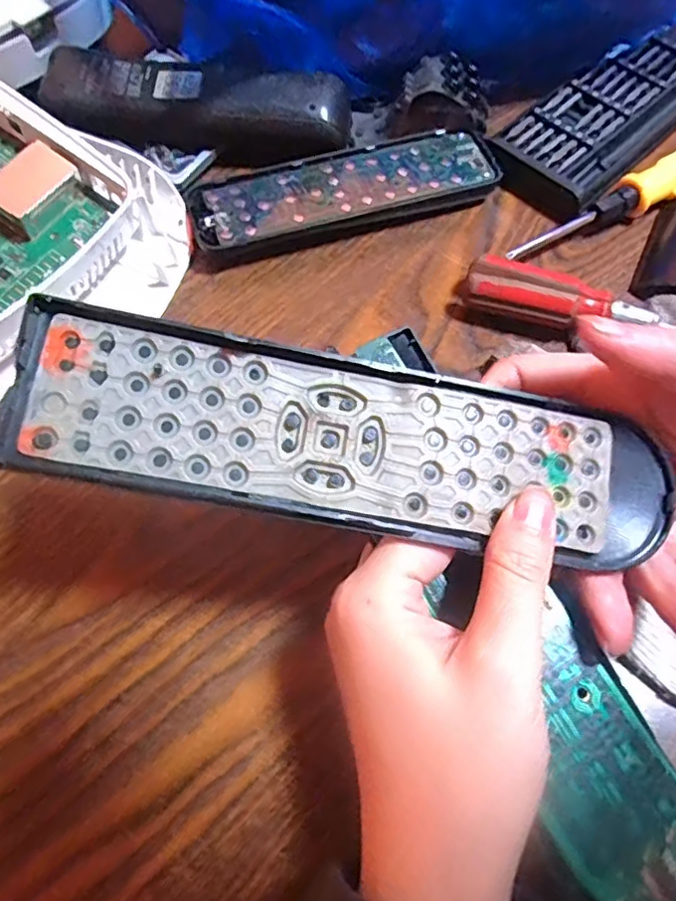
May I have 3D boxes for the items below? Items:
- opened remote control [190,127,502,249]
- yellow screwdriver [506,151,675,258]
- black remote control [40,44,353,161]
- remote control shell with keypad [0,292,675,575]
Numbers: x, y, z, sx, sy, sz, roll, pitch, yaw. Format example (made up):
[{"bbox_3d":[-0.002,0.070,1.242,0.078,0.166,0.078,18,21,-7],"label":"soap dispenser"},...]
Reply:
[{"bbox_3d":[0.004,-0.132,0.301,0.152,0.008,0.044,-15,68,-9],"label":"opened remote control"},{"bbox_3d":[0.150,-0.129,0.298,0.144,0.014,0.018,-28,68,-13],"label":"yellow screwdriver"},{"bbox_3d":[-0.070,-0.179,0.304,0.148,0.023,0.040,5,65,1],"label":"black remote control"},{"bbox_3d":[0.006,-0.003,0.175,0.191,0.013,0.048,10,66,-7],"label":"remote control shell with keypad"}]

